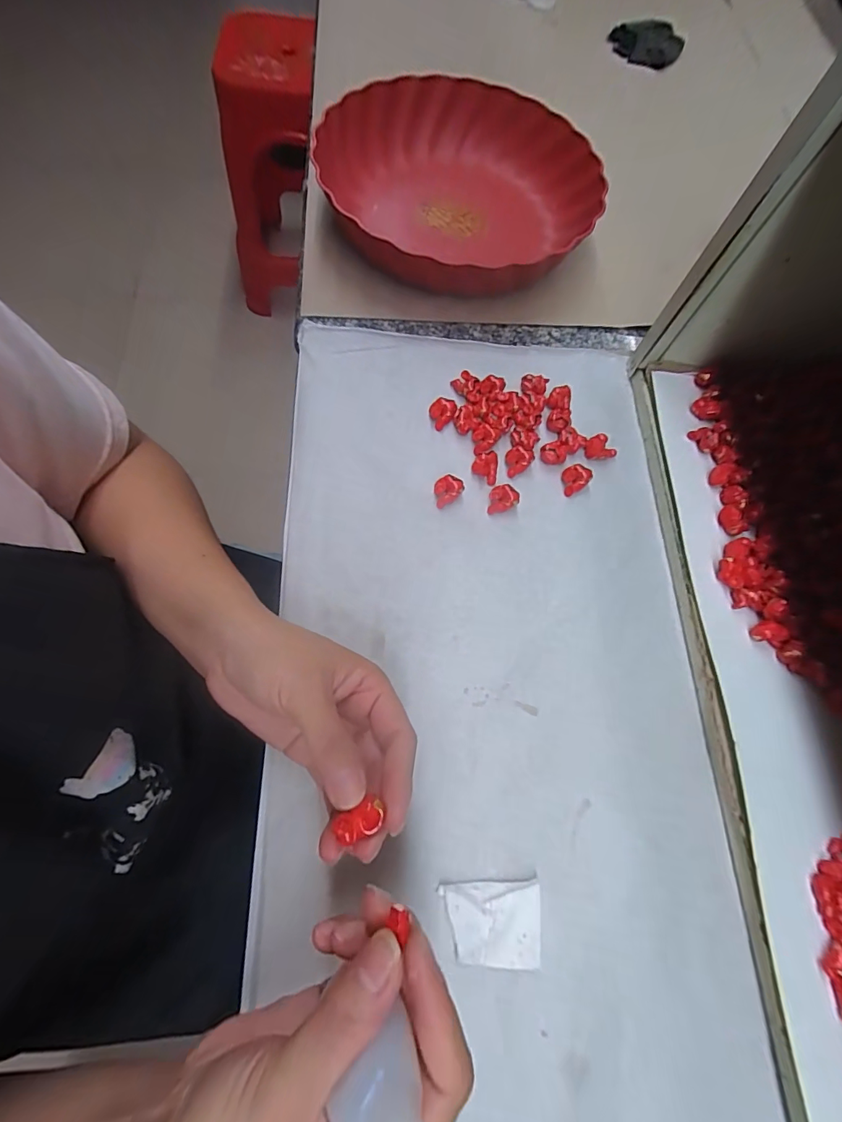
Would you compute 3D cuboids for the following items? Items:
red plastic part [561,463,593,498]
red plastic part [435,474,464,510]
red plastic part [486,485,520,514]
[{"bbox_3d":[0.113,-0.060,0.319,0.018,0.014,0.020,43,72,10],"label":"red plastic part"},{"bbox_3d":[0.018,-0.050,0.306,0.021,0.012,0.016,-29,75,-14],"label":"red plastic part"},{"bbox_3d":[0.058,-0.044,0.308,0.022,0.012,0.017,-5,71,-7],"label":"red plastic part"}]

